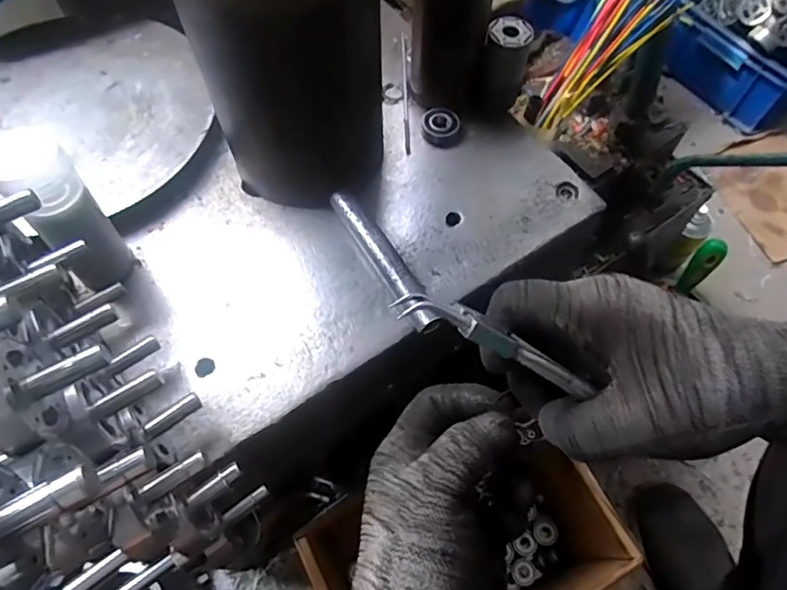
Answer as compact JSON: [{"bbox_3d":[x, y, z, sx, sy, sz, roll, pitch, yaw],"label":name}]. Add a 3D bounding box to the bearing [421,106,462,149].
[{"bbox_3d":[0.045,-0.154,0.489,0.037,0.013,0.040,0,62,0],"label":"bearing"}]

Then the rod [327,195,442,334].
[{"bbox_3d":[-0.007,-0.028,0.417,0.021,0.020,0.137,-28,65,-14],"label":"rod"}]

